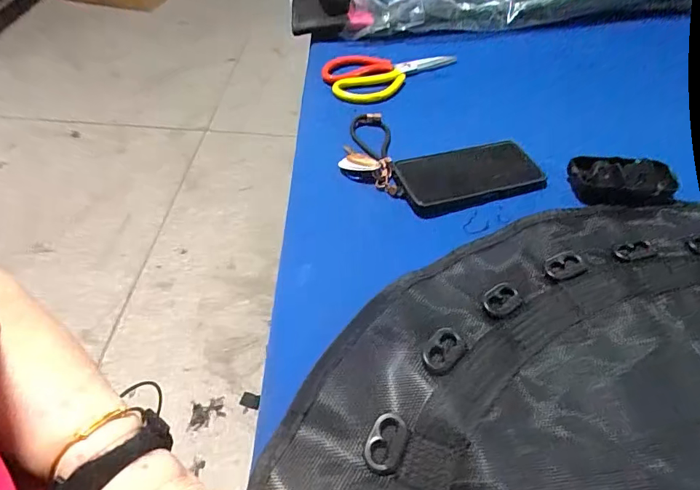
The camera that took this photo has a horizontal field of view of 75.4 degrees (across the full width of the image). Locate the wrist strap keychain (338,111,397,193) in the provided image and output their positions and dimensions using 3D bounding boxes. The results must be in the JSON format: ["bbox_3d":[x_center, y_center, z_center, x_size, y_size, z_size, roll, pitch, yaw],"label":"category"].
[{"bbox_3d":[0.020,-0.115,0.534,0.060,0.014,0.140,1,49,-1],"label":"wrist strap keychain"}]

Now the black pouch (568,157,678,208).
[{"bbox_3d":[0.300,-0.073,0.504,0.111,0.027,0.052,-1,49,-3],"label":"black pouch"}]

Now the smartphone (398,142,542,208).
[{"bbox_3d":[0.135,-0.082,0.514,0.157,0.015,0.067,-12,51,-12],"label":"smartphone"}]

